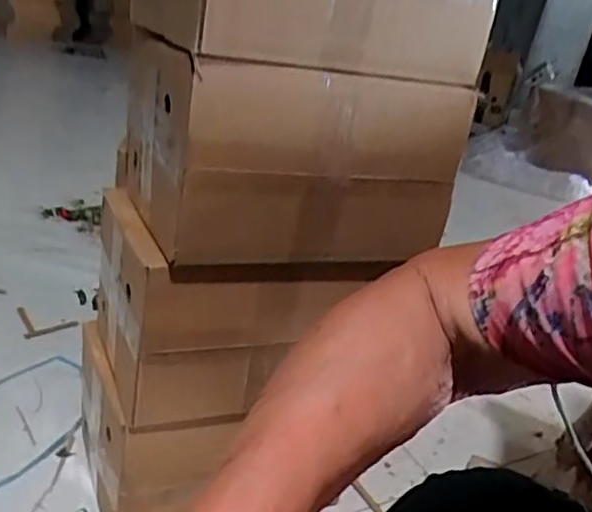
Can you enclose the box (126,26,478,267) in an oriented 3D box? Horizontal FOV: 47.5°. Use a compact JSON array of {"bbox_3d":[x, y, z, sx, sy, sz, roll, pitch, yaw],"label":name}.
[{"bbox_3d":[-0.011,-0.123,0.748,0.328,0.186,0.223,-5,30,-31],"label":"box"}]

